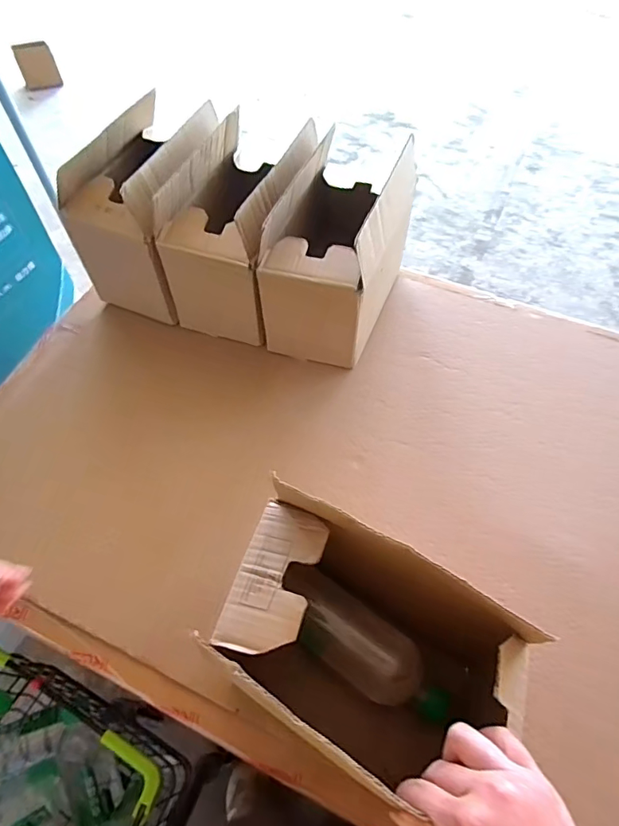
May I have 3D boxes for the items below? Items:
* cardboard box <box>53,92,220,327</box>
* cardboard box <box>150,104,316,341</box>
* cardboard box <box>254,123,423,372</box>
[{"bbox_3d":[-0.218,-0.285,0.692,0.136,0.217,0.216,21,60,12],"label":"cardboard box"},{"bbox_3d":[-0.091,-0.246,0.672,0.139,0.212,0.215,22,60,13],"label":"cardboard box"},{"bbox_3d":[0.040,-0.216,0.660,0.145,0.218,0.222,22,60,13],"label":"cardboard box"}]

